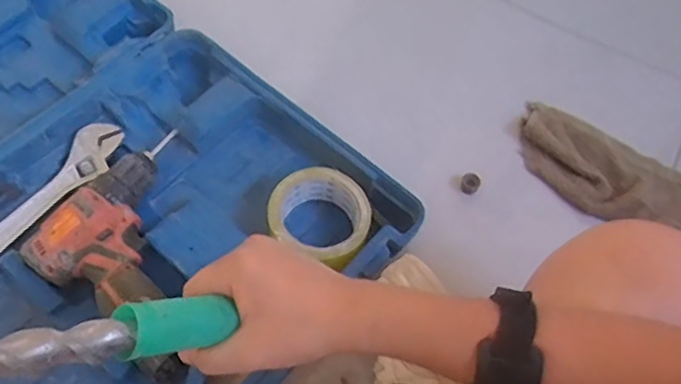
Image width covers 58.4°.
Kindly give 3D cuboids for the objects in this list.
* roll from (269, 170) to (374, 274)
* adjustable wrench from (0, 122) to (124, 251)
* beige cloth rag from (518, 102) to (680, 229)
[{"bbox_3d":[-0.019,0.026,0.603,0.100,0.044,0.089,29,63,12],"label":"roll"},{"bbox_3d":[-0.311,0.022,0.612,0.050,0.017,0.243,29,63,12],"label":"adjustable wrench"},{"bbox_3d":[0.346,-0.003,0.697,0.305,0.023,0.115,30,63,12],"label":"beige cloth rag"}]

